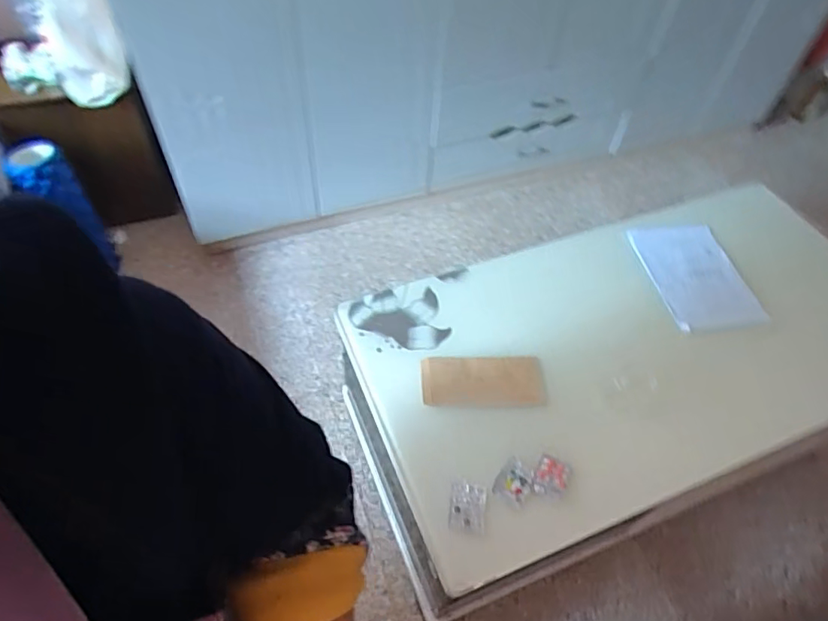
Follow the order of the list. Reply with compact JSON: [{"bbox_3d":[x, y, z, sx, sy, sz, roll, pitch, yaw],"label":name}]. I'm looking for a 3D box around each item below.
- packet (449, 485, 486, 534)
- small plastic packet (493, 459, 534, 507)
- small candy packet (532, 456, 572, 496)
[{"bbox_3d":[0.086,0.316,0.865,0.056,0.011,0.071,7,51,3],"label":"packet"},{"bbox_3d":[0.169,0.284,0.895,0.055,0.007,0.070,34,57,22],"label":"small plastic packet"},{"bbox_3d":[0.228,0.276,0.899,0.057,0.009,0.068,17,53,11],"label":"small candy packet"}]

